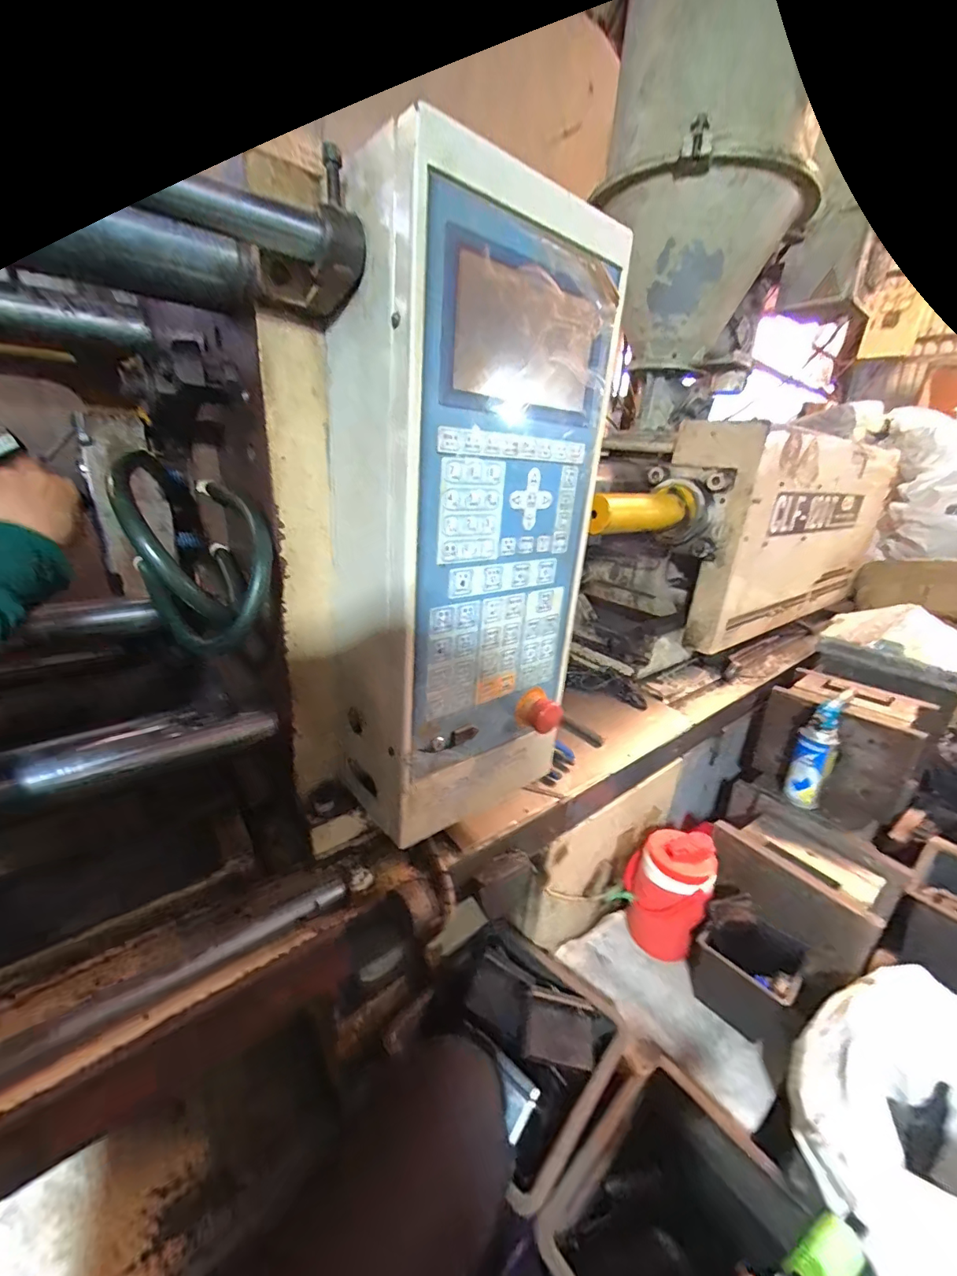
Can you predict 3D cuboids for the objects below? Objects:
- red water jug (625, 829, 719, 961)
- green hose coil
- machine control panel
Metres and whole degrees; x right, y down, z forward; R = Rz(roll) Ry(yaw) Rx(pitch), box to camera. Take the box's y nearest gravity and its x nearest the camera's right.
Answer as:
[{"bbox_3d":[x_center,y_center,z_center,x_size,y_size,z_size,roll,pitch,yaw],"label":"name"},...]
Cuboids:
[{"bbox_3d":[0.333,0.454,0.854,0.132,0.223,0.102,16,24,27],"label":"red water jug"},{"bbox_3d":[-0.234,-0.062,0.406,0.106,0.152,0.073,-6,23,-24],"label":"green hose coil"},{"bbox_3d":[-0.039,-0.084,0.492,0.208,0.532,0.253,21,27,37],"label":"machine control panel"}]

